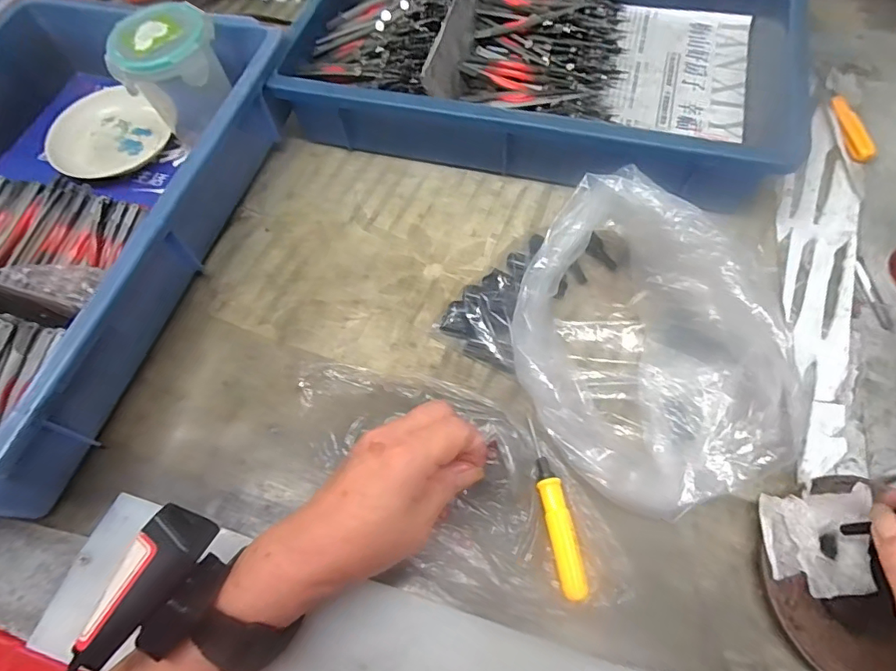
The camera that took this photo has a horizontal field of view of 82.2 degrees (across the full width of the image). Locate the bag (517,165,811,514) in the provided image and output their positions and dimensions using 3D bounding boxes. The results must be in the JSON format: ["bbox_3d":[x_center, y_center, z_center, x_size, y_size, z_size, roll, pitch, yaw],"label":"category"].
[{"bbox_3d":[0.116,0.007,0.325,0.140,0.088,0.190,-30,65,-11],"label":"bag"}]

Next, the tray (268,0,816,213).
[{"bbox_3d":[0.089,-0.276,0.484,0.416,0.087,0.293,12,64,10],"label":"tray"}]

